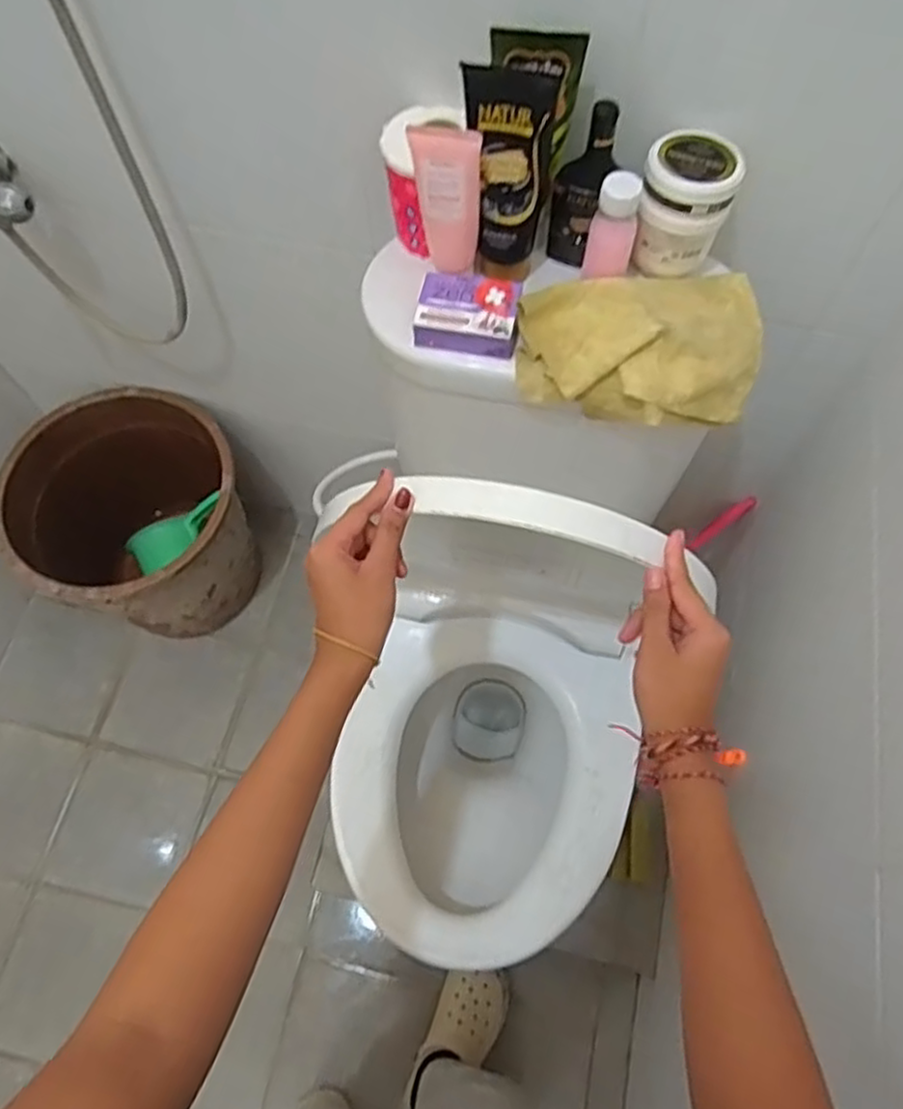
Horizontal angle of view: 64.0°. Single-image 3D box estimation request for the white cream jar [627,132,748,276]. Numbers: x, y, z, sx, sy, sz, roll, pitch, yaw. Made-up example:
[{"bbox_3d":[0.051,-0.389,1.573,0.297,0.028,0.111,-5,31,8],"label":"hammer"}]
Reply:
[{"bbox_3d":[0.201,-0.300,0.637,0.074,0.103,0.074,12,67,7],"label":"white cream jar"}]

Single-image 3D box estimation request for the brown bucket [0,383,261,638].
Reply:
[{"bbox_3d":[-0.551,-0.048,1.316,0.362,0.344,0.359,0,66,1],"label":"brown bucket"}]

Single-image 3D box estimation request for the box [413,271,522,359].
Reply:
[{"bbox_3d":[0.015,-0.218,0.651,0.089,0.032,0.063,7,67,4],"label":"box"}]

